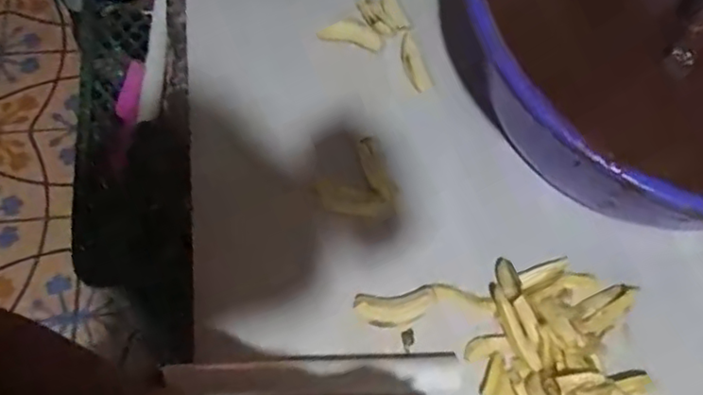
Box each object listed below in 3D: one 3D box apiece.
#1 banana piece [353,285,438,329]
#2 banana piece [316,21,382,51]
[{"bbox_3d":[0.037,0.091,0.508,0.068,0.021,0.031,-2,65,-5],"label":"banana piece"},{"bbox_3d":[-0.001,-0.164,0.613,0.062,0.017,0.015,16,65,4],"label":"banana piece"}]

